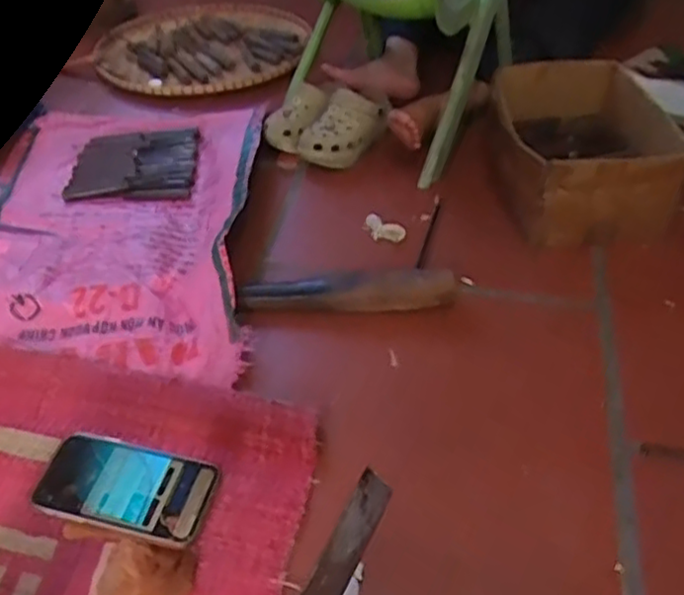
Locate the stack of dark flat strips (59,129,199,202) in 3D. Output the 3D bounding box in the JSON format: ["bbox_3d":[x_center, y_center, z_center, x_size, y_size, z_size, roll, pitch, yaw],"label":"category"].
[{"bbox_3d":[-0.376,-0.248,1.246,0.218,0.032,0.206,-3,42,-1],"label":"stack of dark flat strips"}]

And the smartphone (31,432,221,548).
[{"bbox_3d":[-0.184,0.159,0.591,0.148,0.015,0.079,9,43,11],"label":"smartphone"}]

